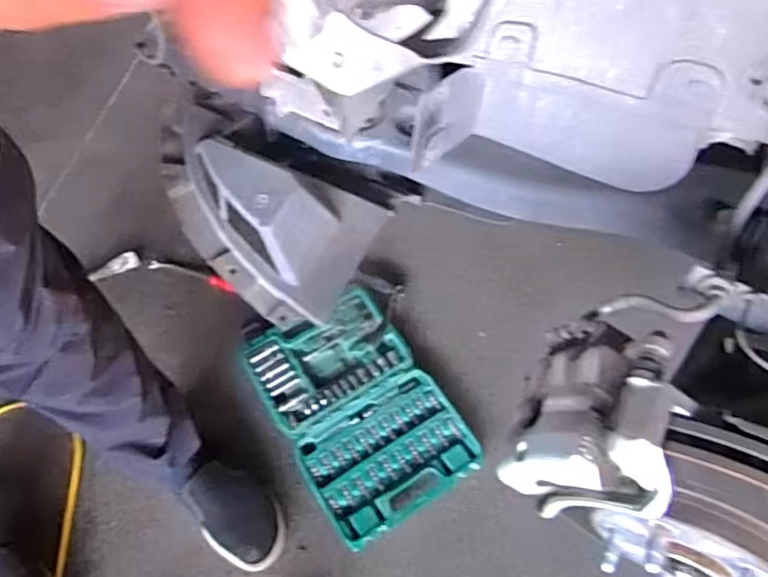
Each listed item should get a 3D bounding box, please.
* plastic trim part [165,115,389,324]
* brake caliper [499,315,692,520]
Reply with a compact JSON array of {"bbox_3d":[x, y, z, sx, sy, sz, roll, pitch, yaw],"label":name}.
[{"bbox_3d":[-0.179,-0.115,0.789,0.352,0.077,0.198,31,65,18],"label":"plastic trim part"},{"bbox_3d":[0.185,0.110,0.534,0.120,0.138,0.149,21,63,14],"label":"brake caliper"}]

